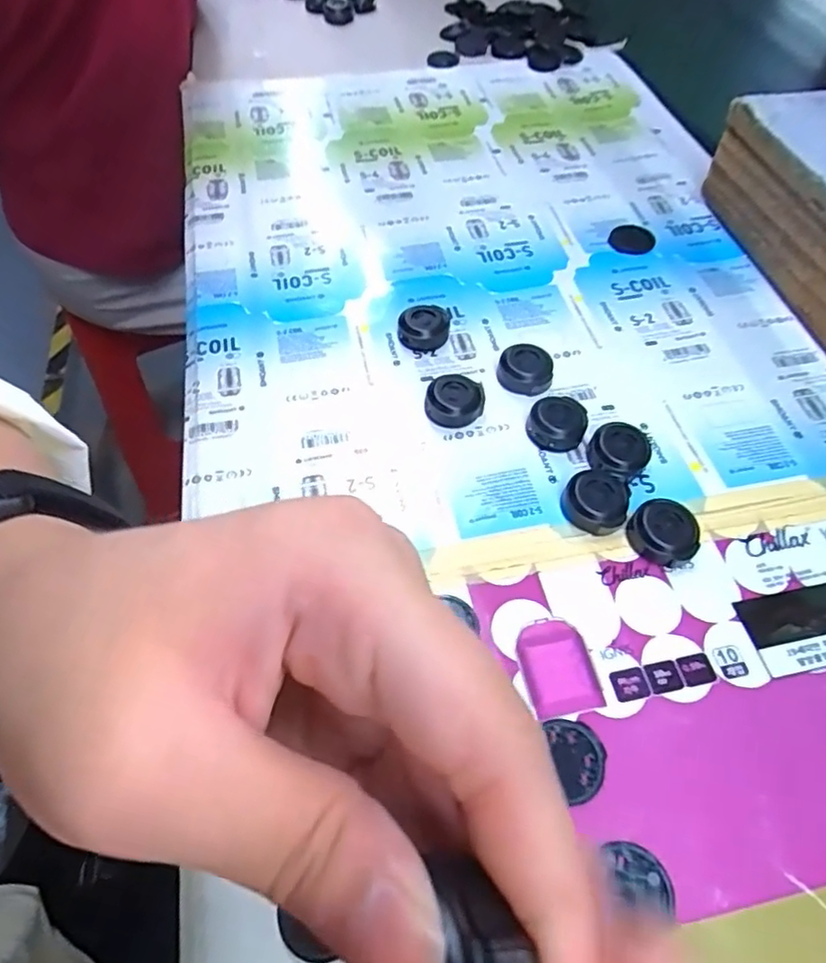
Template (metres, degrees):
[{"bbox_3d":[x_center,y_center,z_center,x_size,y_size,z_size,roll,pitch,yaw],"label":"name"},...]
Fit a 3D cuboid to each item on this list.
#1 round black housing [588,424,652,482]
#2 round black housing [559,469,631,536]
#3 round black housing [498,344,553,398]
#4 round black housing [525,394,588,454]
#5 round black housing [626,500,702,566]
[{"bbox_3d":[0.102,-0.013,0.303,0.028,0.014,0.030,-1,56,1],"label":"round black housing"},{"bbox_3d":[0.086,0.011,0.286,0.030,0.016,0.031,-1,56,1],"label":"round black housing"},{"bbox_3d":[0.062,-0.062,0.336,0.029,0.015,0.027,-1,56,1],"label":"round black housing"},{"bbox_3d":[0.074,-0.030,0.314,0.028,0.015,0.028,-1,56,1],"label":"round black housing"},{"bbox_3d":[0.115,0.024,0.277,0.024,0.015,0.028,-33,61,-19],"label":"round black housing"}]

